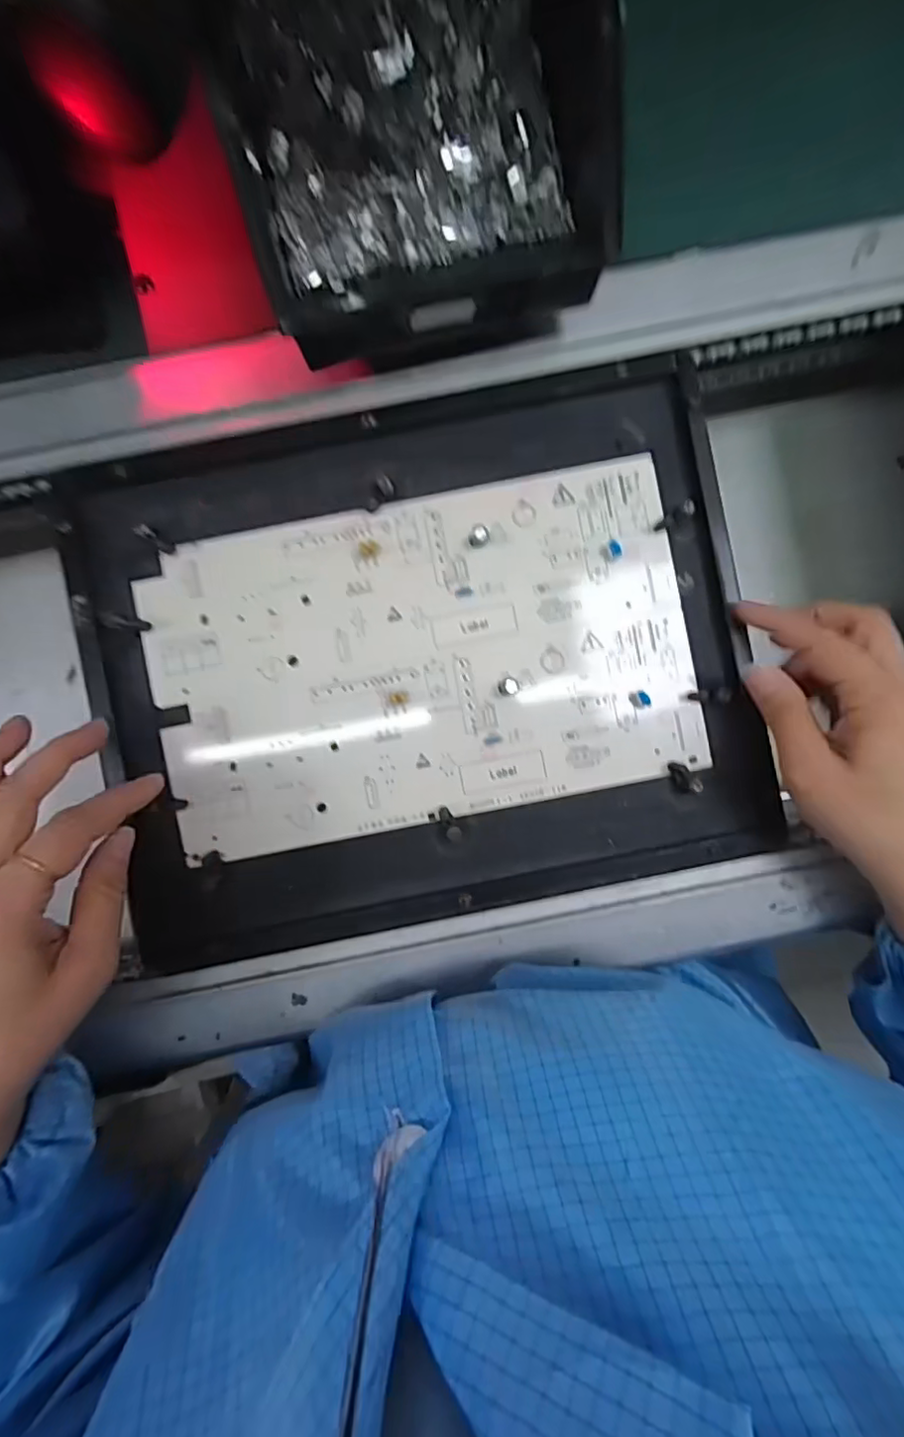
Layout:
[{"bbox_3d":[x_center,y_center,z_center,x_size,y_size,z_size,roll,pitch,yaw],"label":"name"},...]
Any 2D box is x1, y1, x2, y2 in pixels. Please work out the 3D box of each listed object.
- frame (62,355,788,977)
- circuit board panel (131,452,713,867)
[{"bbox_3d":[-0.016,-0.027,0.321,0.336,0.014,0.266,-12,91,0],"label":"frame"},{"bbox_3d":[-0.016,-0.031,0.325,0.289,0.004,0.172,-11,91,0],"label":"circuit board panel"}]

